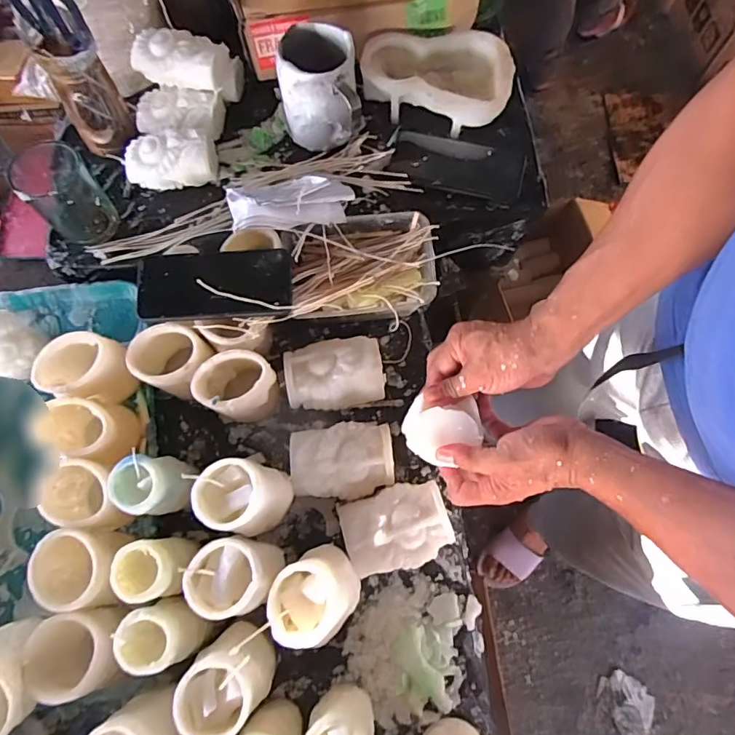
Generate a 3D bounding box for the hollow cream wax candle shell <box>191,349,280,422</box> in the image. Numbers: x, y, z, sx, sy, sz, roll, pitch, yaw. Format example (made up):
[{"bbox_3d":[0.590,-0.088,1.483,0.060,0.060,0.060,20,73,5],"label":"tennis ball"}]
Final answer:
[{"bbox_3d":[-0.136,0.024,0.537,0.071,0.087,0.068,0,73,0],"label":"hollow cream wax candle shell"}]

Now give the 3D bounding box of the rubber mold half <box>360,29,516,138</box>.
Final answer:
[{"bbox_3d":[0.083,-0.355,0.610,0.174,0.056,0.115,1,73,1],"label":"rubber mold half"}]

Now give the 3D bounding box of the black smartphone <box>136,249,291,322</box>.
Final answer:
[{"bbox_3d":[-0.160,-0.088,0.513,0.155,0.010,0.075,-5,73,-1],"label":"black smartphone"}]

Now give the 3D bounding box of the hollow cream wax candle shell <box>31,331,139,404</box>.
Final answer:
[{"bbox_3d":[-0.296,0.006,0.534,0.075,0.079,0.070,0,73,0],"label":"hollow cream wax candle shell"}]

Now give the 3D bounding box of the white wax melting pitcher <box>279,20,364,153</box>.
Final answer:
[{"bbox_3d":[-0.053,-0.331,0.584,0.094,0.099,0.098,4,73,1],"label":"white wax melting pitcher"}]

